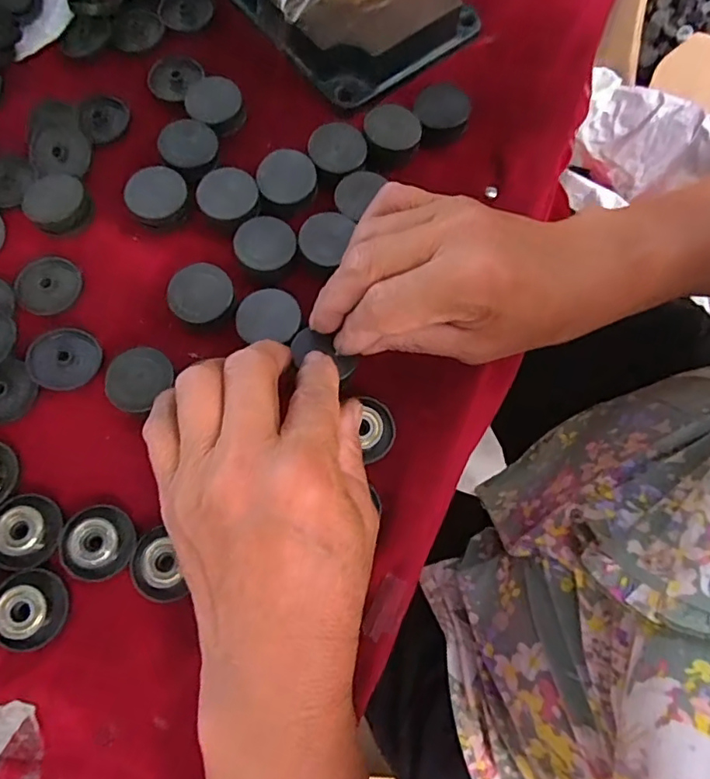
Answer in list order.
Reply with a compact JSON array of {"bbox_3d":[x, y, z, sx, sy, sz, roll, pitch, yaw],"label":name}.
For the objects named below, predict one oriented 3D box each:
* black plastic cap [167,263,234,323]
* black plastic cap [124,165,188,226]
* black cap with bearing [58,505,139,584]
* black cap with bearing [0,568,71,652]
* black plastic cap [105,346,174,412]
[{"bbox_3d":[-0.081,-0.049,0.283,0.032,0.010,0.032,1,73,-2],"label":"black plastic cap"},{"bbox_3d":[-0.109,-0.106,0.298,0.032,0.016,0.030,1,73,-2],"label":"black plastic cap"},{"bbox_3d":[-0.118,0.070,0.245,0.032,0.007,0.032,1,73,-2],"label":"black cap with bearing"},{"bbox_3d":[-0.143,0.096,0.236,0.032,0.009,0.031,1,73,-2],"label":"black cap with bearing"},{"bbox_3d":[-0.107,-0.004,0.271,0.030,0.014,0.032,1,73,-2],"label":"black plastic cap"}]

